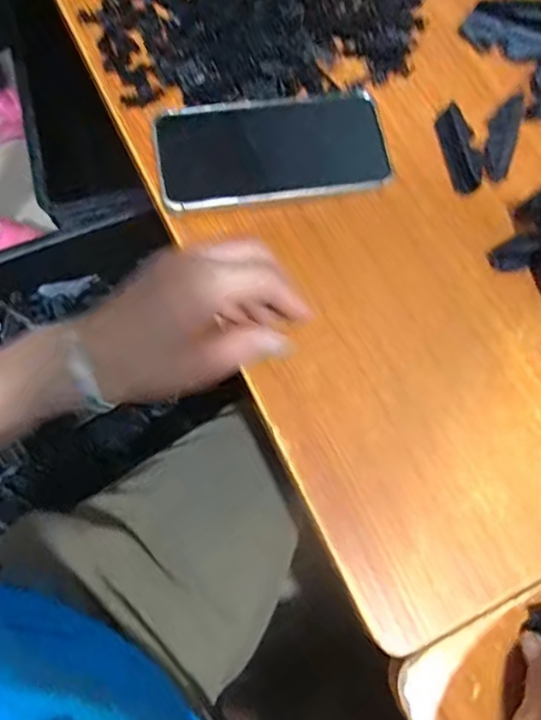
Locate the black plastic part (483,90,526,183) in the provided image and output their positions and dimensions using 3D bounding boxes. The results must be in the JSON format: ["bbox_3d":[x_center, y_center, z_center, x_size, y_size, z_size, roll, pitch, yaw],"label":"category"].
[{"bbox_3d":[0.175,-0.169,0.432,0.021,0.011,0.071,17,73,4],"label":"black plastic part"}]

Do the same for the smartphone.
[{"bbox_3d":[0.002,-0.154,0.420,0.165,0.010,0.083,-11,75,-10],"label":"smartphone"}]

